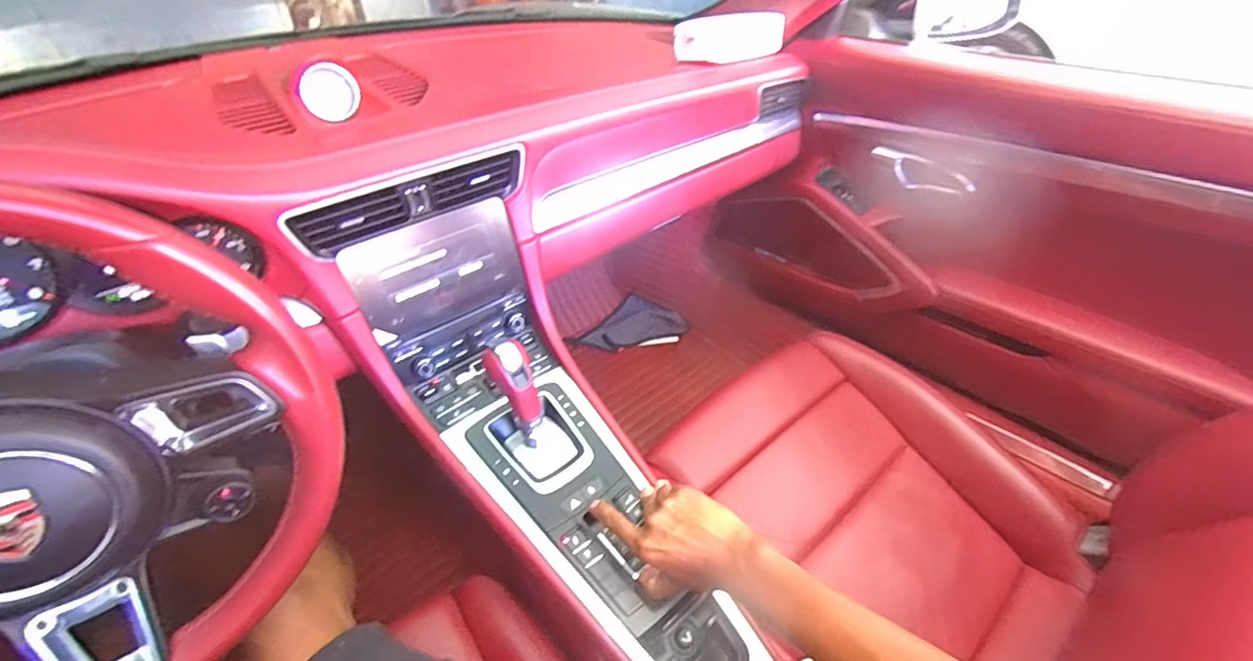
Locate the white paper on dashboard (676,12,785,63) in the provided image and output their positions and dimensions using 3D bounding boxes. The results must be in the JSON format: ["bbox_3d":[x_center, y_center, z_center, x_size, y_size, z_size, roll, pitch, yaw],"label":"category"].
[{"bbox_3d":[0.159,-0.440,0.806,0.174,0.069,0.022,-12,40,-12],"label":"white paper on dashboard"}]

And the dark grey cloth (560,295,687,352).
[{"bbox_3d":[-0.004,-0.014,1.284,0.281,0.063,0.128,-9,39,-8],"label":"dark grey cloth"}]

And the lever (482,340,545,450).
[{"bbox_3d":[-0.120,0.070,0.575,0.050,0.114,0.051,-12,40,-12],"label":"lever"}]

